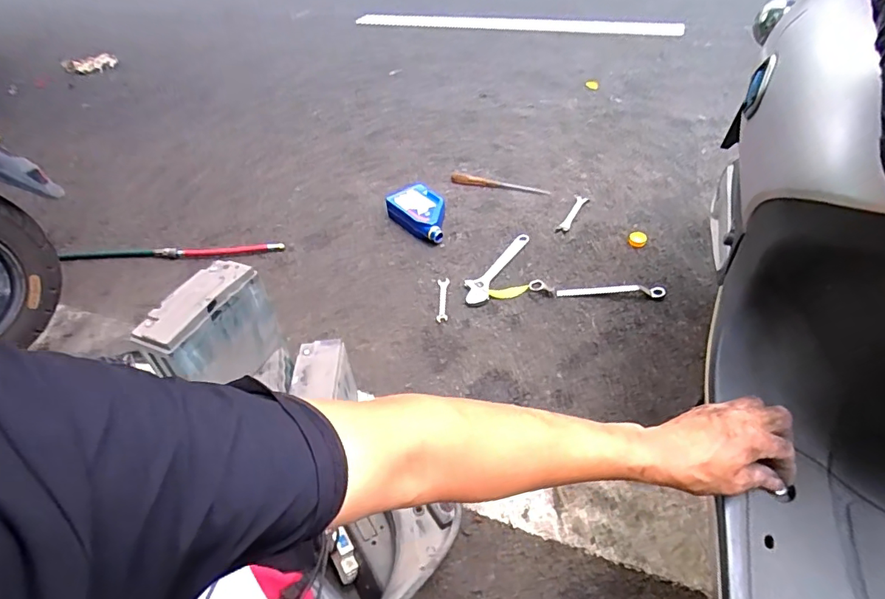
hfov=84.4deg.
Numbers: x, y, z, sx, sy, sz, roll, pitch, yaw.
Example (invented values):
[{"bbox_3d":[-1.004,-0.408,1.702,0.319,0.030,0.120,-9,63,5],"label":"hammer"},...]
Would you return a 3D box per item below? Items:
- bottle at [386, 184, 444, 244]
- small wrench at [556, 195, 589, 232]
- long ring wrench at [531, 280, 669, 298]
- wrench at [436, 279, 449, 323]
[{"bbox_3d":[-0.055,-0.246,1.358,0.132,0.069,0.213,-35,51,-27],"label":"bottle"},{"bbox_3d":[0.364,-0.243,1.362,0.036,0.006,0.167,20,50,24],"label":"small wrench"},{"bbox_3d":[0.356,-0.025,1.127,0.302,0.020,0.038,1,44,7],"label":"long ring wrench"},{"bbox_3d":[0.001,-0.001,1.145,0.027,0.009,0.134,-2,44,4],"label":"wrench"}]

